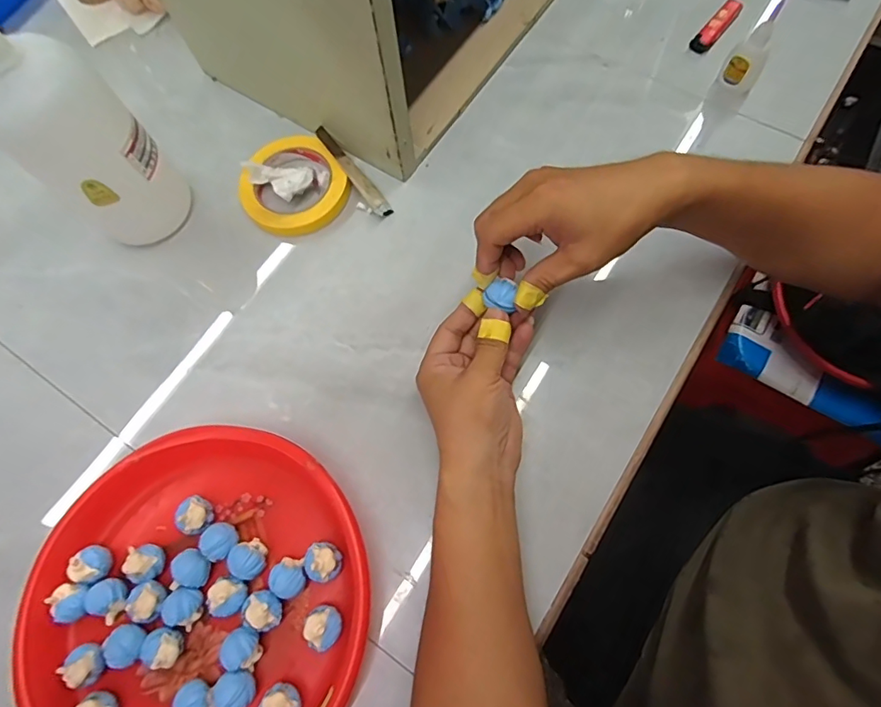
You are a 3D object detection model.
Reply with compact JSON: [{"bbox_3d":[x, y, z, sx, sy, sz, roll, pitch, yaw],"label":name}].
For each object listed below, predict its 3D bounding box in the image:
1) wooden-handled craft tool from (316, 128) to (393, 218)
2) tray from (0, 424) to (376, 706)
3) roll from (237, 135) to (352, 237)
[{"bbox_3d":[-0.088,-0.183,0.499,0.018,0.018,0.115,-35,75,-9],"label":"wooden-handled craft tool"},{"bbox_3d":[-0.180,0.188,0.374,0.250,0.040,0.243,-1,72,2],"label":"tray"},{"bbox_3d":[-0.150,-0.169,0.502,0.102,0.019,0.107,-1,72,2],"label":"roll"}]

